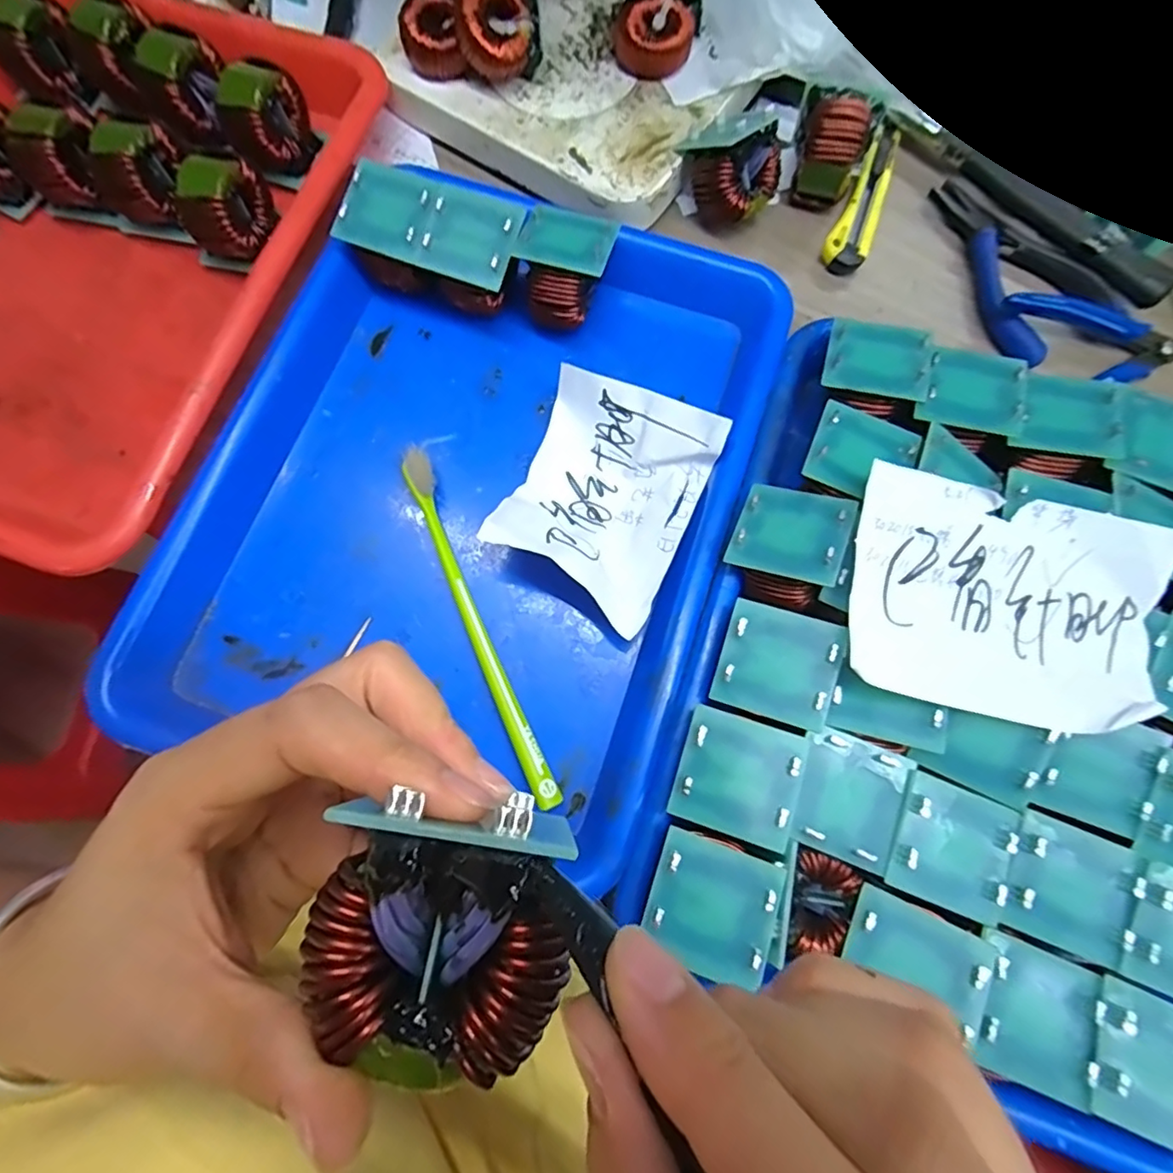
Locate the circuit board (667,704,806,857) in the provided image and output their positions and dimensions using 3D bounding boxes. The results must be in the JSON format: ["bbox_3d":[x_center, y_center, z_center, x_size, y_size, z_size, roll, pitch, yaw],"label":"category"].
[{"bbox_3d":[0.060,0.075,0.226,0.045,0.005,0.044,16,81,13],"label":"circuit board"}]

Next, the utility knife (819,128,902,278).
[{"bbox_3d":[0.172,-0.237,0.351,0.024,0.015,0.110,25,78,5],"label":"utility knife"}]

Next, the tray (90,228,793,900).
[{"bbox_3d":[-0.050,-0.067,0.299,0.258,0.036,0.309,18,77,4],"label":"tray"}]

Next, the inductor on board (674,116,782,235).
[{"bbox_3d":[0.080,-0.243,0.332,0.041,0.058,0.057,-40,55,-13],"label":"inductor on board"}]

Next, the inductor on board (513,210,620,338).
[{"bbox_3d":[-0.012,-0.171,0.314,0.048,0.046,0.050,12,77,2],"label":"inductor on board"}]

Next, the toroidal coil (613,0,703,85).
[{"bbox_3d":[0.040,-0.325,0.338,0.046,0.022,0.044,0,77,-1],"label":"toroidal coil"}]

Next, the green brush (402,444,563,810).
[{"bbox_3d":[-0.054,0.016,0.282,0.013,0.015,0.186,-23,78,-6],"label":"green brush"}]

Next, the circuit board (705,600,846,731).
[{"bbox_3d":[0.080,0.033,0.237,0.046,0.004,0.044,17,90,14],"label":"circuit board"}]

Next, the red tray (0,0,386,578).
[{"bbox_3d":[-0.281,-0.190,0.316,0.258,0.041,0.336,21,77,4],"label":"red tray"}]

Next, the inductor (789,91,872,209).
[{"bbox_3d":[0.141,-0.249,0.332,0.034,0.046,0.036,0,77,-1],"label":"inductor"}]

